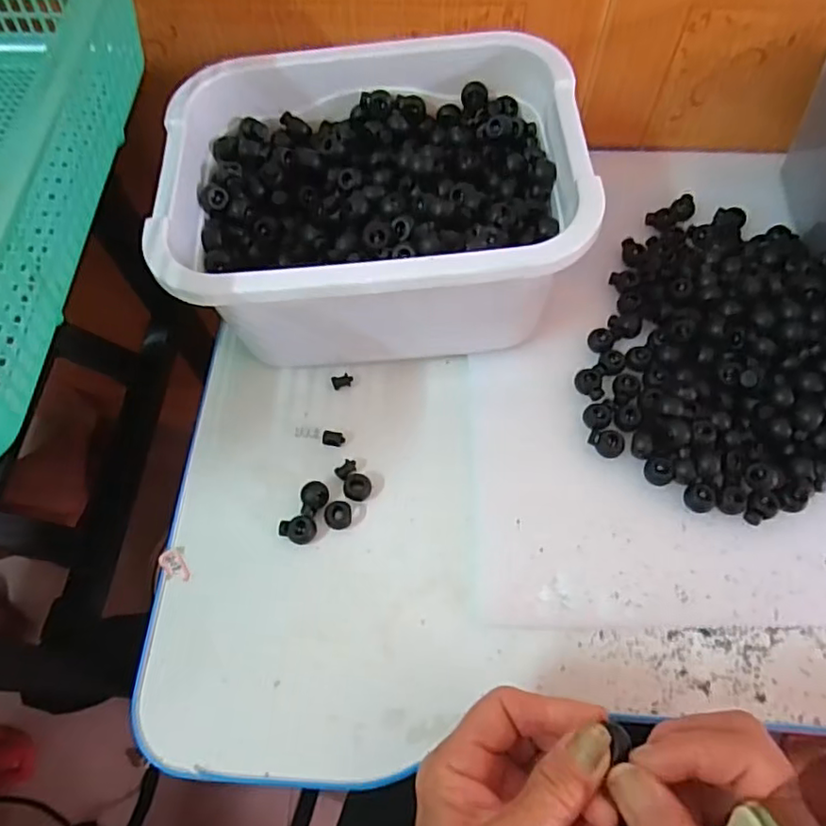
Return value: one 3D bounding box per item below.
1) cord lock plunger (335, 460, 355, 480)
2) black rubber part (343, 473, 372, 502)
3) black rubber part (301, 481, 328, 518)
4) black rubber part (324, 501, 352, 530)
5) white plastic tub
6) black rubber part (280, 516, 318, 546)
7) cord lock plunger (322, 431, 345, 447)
[{"bbox_3d":[-0.043,0.037,0.392,0.015,0.006,0.010,-39,70,-15],"label":"cord lock plunger"},{"bbox_3d":[-0.036,0.048,0.385,0.018,0.011,0.016,-8,65,-2],"label":"black rubber part"},{"bbox_3d":[-0.062,0.055,0.381,0.017,0.011,0.022,2,65,2],"label":"black rubber part"},{"bbox_3d":[-0.047,0.065,0.380,0.016,0.007,0.017,-3,65,0],"label":"black rubber part"},{"bbox_3d":[-0.026,-0.134,0.405,0.240,0.128,0.179,-6,65,-2],"label":"white plastic tub"},{"bbox_3d":[-0.071,0.073,0.375,0.021,0.010,0.017,10,66,6],"label":"black rubber part"},{"bbox_3d":[-0.053,0.017,0.402,0.015,0.007,0.010,3,65,3],"label":"cord lock plunger"}]

